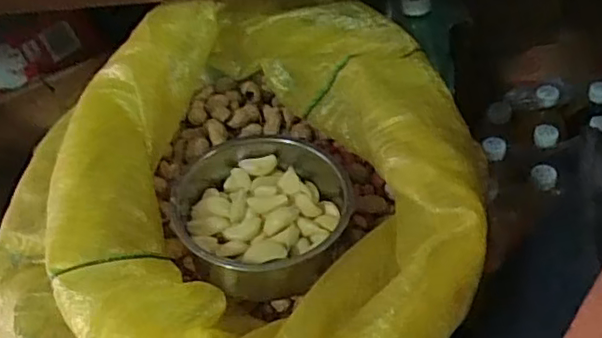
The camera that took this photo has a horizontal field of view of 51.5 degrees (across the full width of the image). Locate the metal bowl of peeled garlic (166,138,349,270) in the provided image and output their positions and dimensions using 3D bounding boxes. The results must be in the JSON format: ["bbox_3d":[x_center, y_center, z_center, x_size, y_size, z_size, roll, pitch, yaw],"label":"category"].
[{"bbox_3d":[-0.036,0.032,0.460,0.133,0.043,0.129,-5,45,5],"label":"metal bowl of peeled garlic"}]

